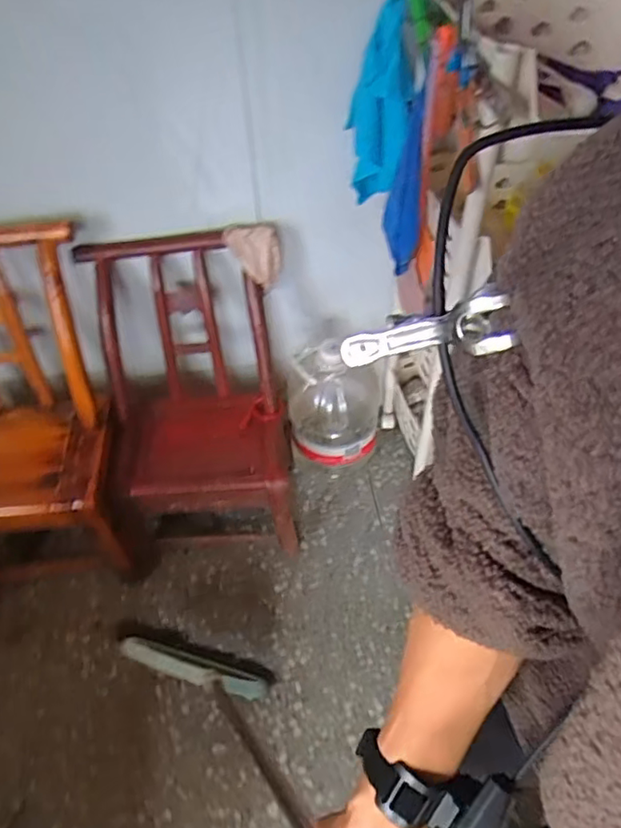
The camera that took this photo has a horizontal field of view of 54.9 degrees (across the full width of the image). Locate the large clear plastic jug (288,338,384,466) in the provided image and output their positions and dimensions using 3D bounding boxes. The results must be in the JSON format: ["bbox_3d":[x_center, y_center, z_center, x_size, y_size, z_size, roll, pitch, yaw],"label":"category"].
[{"bbox_3d":[0.056,-0.033,1.377,0.212,0.275,0.175,-3,51,-1],"label":"large clear plastic jug"}]

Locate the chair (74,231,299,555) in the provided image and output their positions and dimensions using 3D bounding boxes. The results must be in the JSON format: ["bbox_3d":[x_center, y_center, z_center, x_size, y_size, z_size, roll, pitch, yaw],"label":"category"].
[{"bbox_3d":[-0.242,-0.013,1.303,0.363,0.619,0.393,-4,51,-2],"label":"chair"}]

